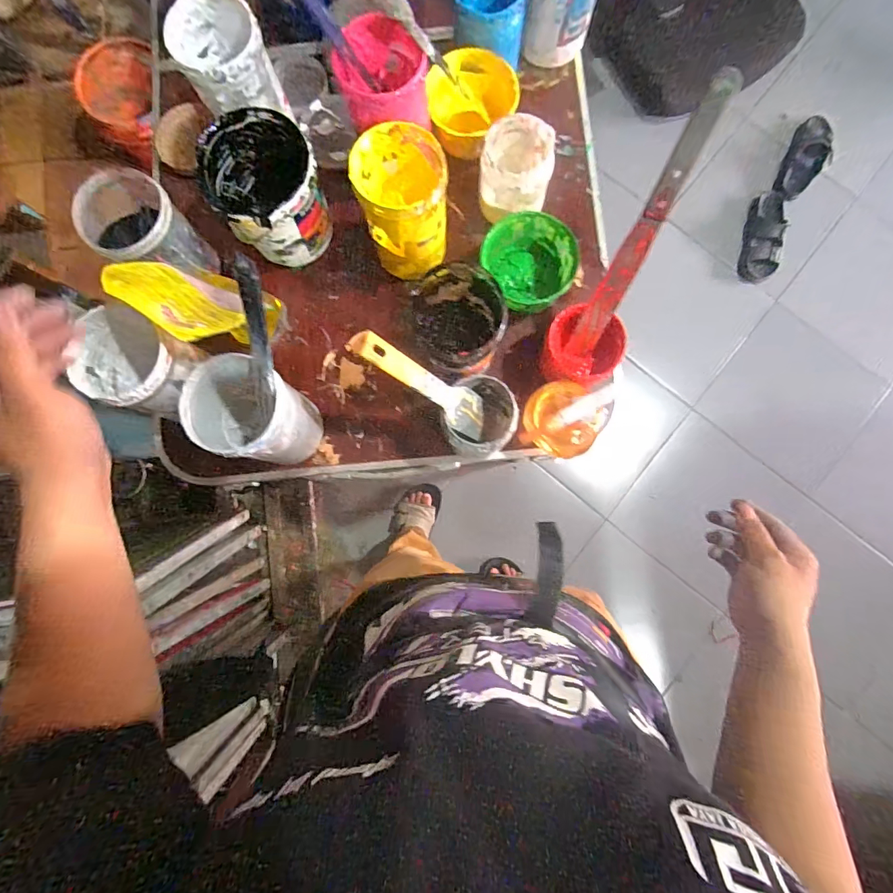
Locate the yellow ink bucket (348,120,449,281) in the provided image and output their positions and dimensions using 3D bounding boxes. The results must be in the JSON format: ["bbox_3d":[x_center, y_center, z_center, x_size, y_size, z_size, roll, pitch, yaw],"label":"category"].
[{"bbox_3d":[-0.047,-0.275,0.508,0.093,0.118,0.106,-14,85,-1],"label":"yellow ink bucket"}]

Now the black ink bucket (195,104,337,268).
[{"bbox_3d":[-0.209,-0.305,0.537,0.124,0.110,0.131,-43,86,-3],"label":"black ink bucket"}]

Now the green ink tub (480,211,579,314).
[{"bbox_3d":[0.103,-0.225,0.554,0.110,0.054,0.114,0,85,1],"label":"green ink tub"}]

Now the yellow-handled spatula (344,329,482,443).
[{"bbox_3d":[-0.019,-0.060,0.439,0.012,0.203,0.045,20,84,41],"label":"yellow-handled spatula"}]

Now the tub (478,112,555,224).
[{"bbox_3d":[0.084,-0.335,0.544,0.083,0.088,0.083,6,85,1],"label":"tub"}]

